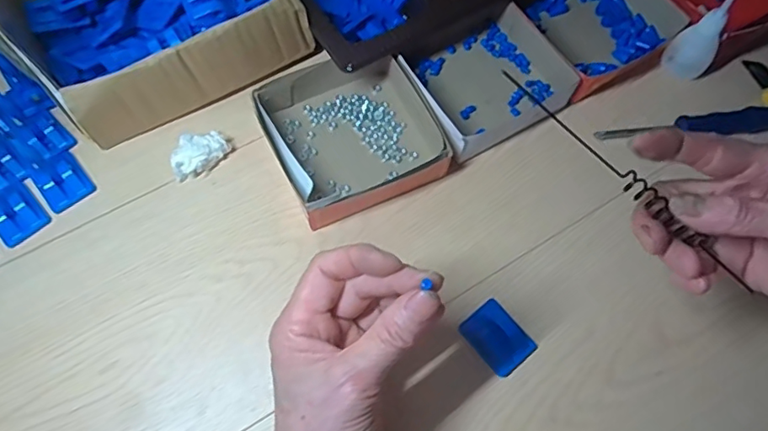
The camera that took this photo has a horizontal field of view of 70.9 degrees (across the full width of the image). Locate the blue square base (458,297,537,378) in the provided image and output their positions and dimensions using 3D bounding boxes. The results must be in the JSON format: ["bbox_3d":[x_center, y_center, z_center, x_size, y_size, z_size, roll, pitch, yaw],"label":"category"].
[{"bbox_3d":[0.079,0.084,0.374,0.036,0.008,0.045,-37,72,-14],"label":"blue square base"}]

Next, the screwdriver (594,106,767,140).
[{"bbox_3d":[0.252,-0.073,0.441,0.158,0.020,0.019,-6,67,0],"label":"screwdriver"}]

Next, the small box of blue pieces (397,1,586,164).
[{"bbox_3d":[0.085,-0.120,0.459,0.129,0.039,0.114,-29,70,-12],"label":"small box of blue pieces"}]

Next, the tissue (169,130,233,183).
[{"bbox_3d":[-0.147,-0.050,0.430,0.050,0.023,0.029,-42,73,-15],"label":"tissue"}]

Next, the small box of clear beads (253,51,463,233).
[{"bbox_3d":[-0.027,-0.074,0.435,0.128,0.035,0.136,-27,70,-11],"label":"small box of clear beads"}]

